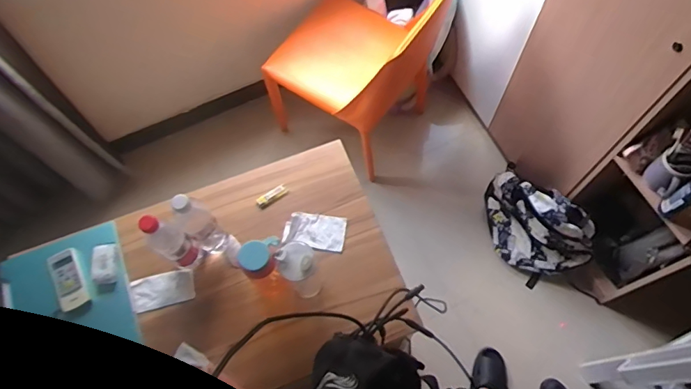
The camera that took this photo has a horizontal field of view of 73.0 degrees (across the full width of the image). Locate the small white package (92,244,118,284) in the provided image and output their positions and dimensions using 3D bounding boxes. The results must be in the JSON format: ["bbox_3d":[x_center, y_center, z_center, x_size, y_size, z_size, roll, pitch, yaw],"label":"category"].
[{"bbox_3d":[-0.516,0.147,1.002,0.048,0.027,0.083,-6,65,0],"label":"small white package"}]

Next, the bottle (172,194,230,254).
[{"bbox_3d":[-0.297,0.057,0.950,0.075,0.228,0.066,41,73,18],"label":"bottle"}]

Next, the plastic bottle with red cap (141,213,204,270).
[{"bbox_3d":[-0.359,0.094,0.942,0.073,0.231,0.066,32,71,15],"label":"plastic bottle with red cap"}]

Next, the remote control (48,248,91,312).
[{"bbox_3d":[-0.588,0.179,0.991,0.060,0.016,0.132,-27,67,-10],"label":"remote control"}]

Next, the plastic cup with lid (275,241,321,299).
[{"bbox_3d":[-0.086,0.154,0.918,0.062,0.192,0.067,-18,66,-6],"label":"plastic cup with lid"}]

